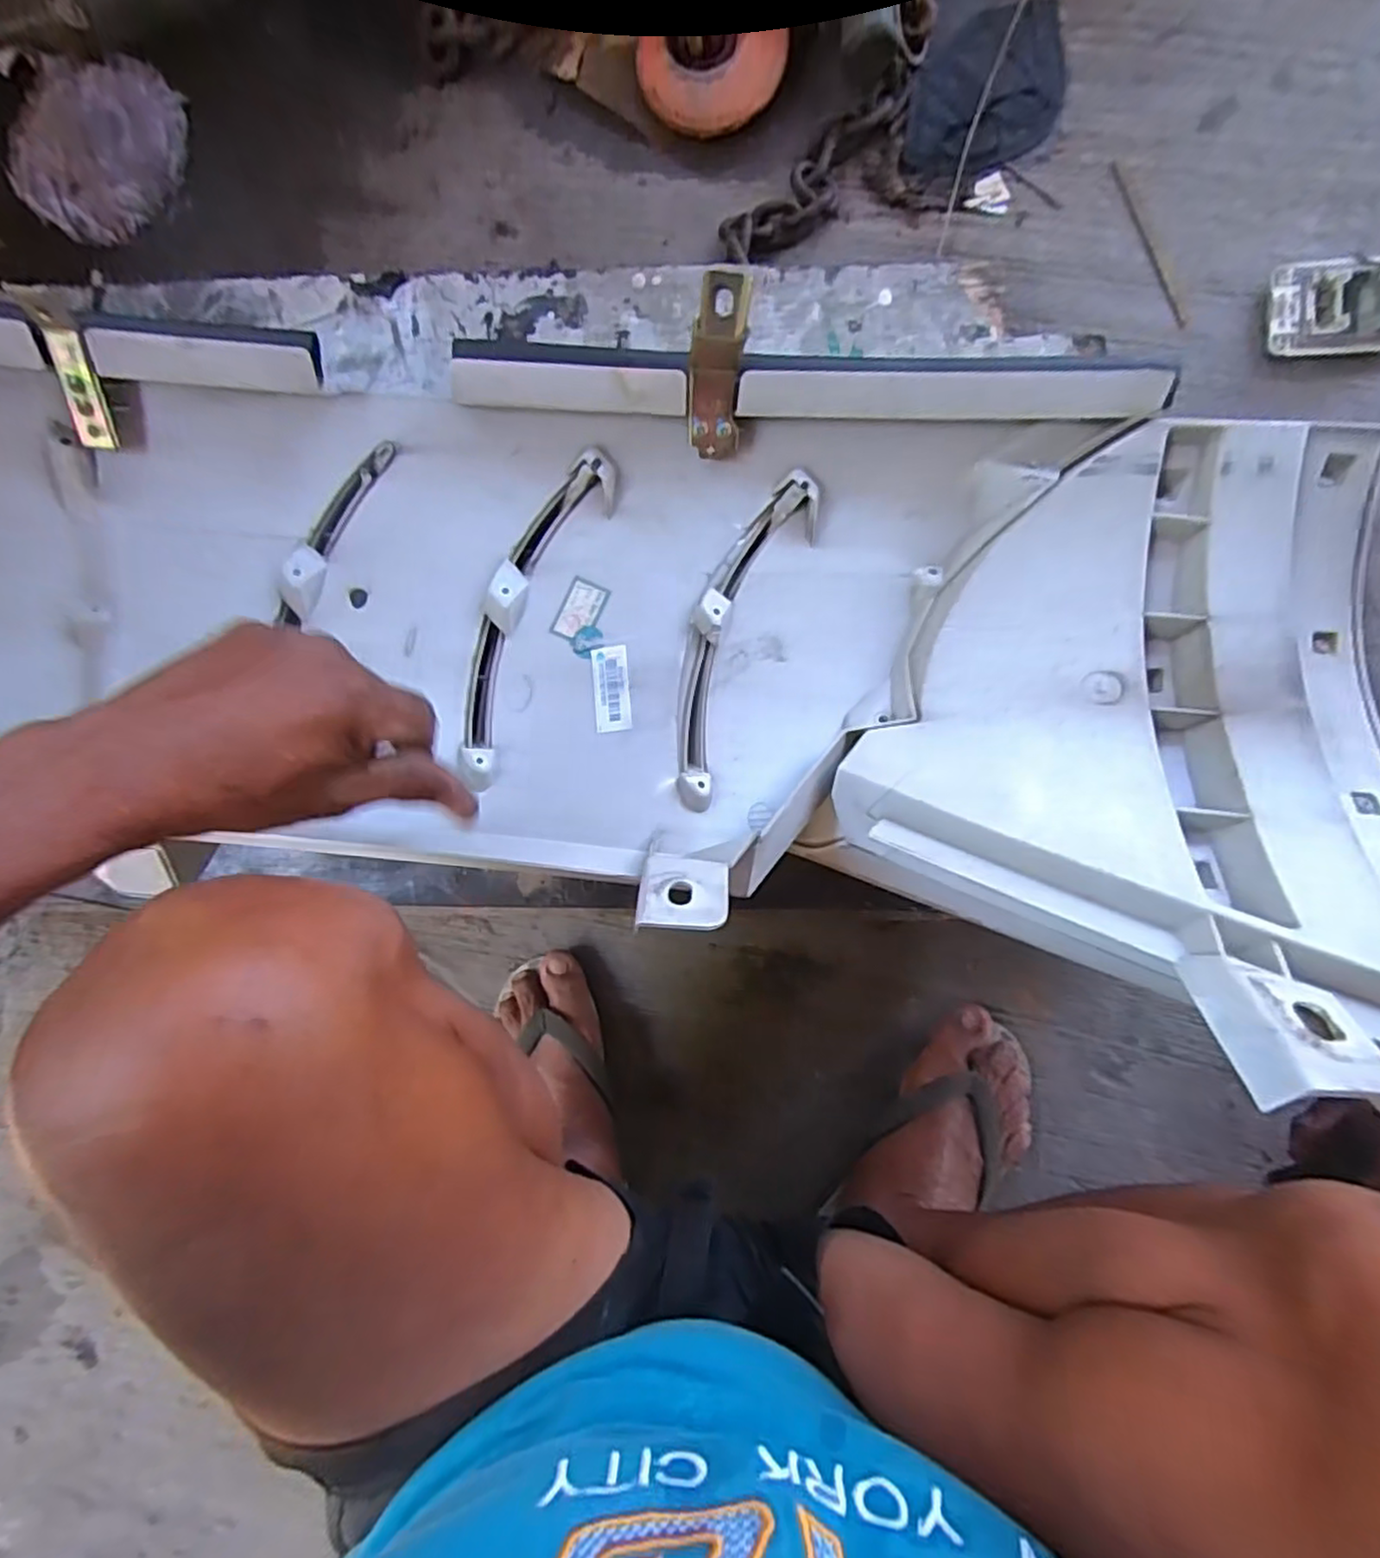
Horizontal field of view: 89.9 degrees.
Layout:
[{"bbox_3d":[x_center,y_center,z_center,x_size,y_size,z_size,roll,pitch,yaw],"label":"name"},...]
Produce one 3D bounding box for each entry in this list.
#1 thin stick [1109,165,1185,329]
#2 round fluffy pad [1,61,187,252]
[{"bbox_3d":[0.343,-0.400,0.518,0.008,0.005,0.131,-23,91,5],"label":"thin stick"},{"bbox_3d":[-0.491,-0.526,0.570,0.139,0.033,0.146,0,93,8],"label":"round fluffy pad"}]

